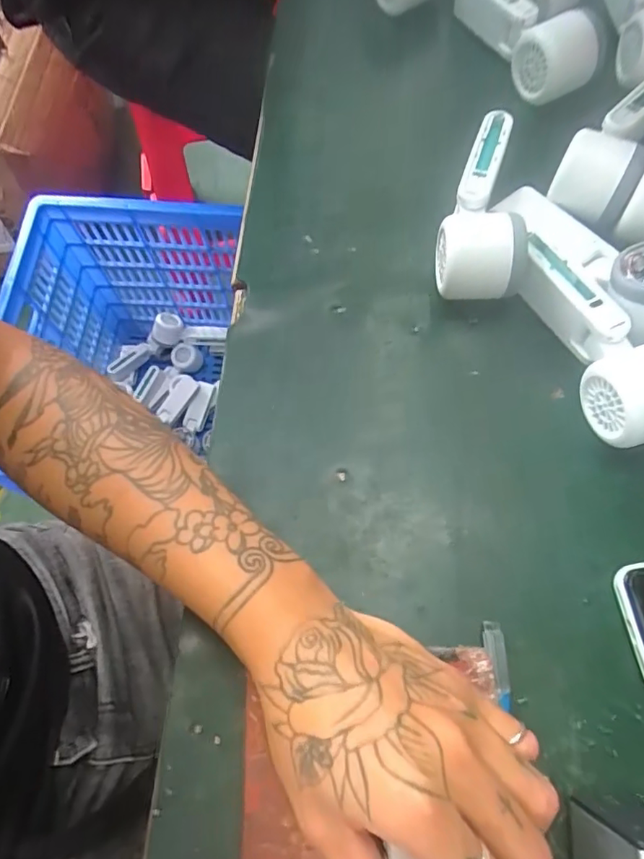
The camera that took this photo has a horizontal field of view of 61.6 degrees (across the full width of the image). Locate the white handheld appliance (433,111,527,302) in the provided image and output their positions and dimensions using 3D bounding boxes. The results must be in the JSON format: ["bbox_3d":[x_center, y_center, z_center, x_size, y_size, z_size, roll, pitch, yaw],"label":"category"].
[{"bbox_3d":[0.126,-0.175,0.413,0.065,0.049,0.167,12,69,6],"label":"white handheld appliance"}]

